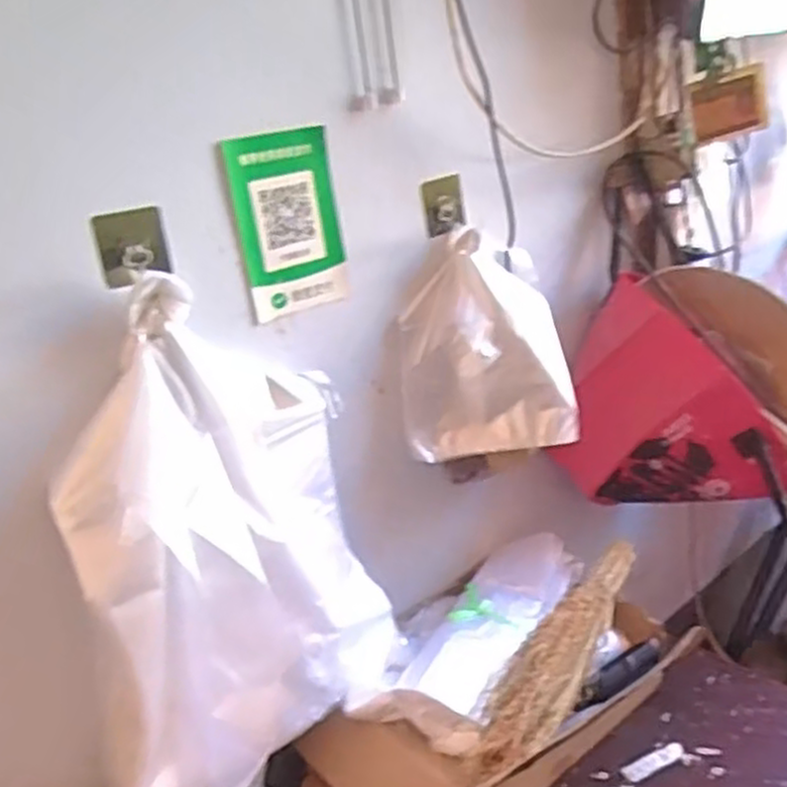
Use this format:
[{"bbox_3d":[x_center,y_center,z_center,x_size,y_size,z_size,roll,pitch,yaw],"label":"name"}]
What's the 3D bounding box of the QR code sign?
[{"bbox_3d":[-0.104,-0.170,0.787,0.118,0.173,0.007,-22,23,-35],"label":"QR code sign"}]

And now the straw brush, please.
[{"bbox_3d":[0.183,0.268,0.856,0.077,0.038,0.373,2,22,29],"label":"straw brush"}]

